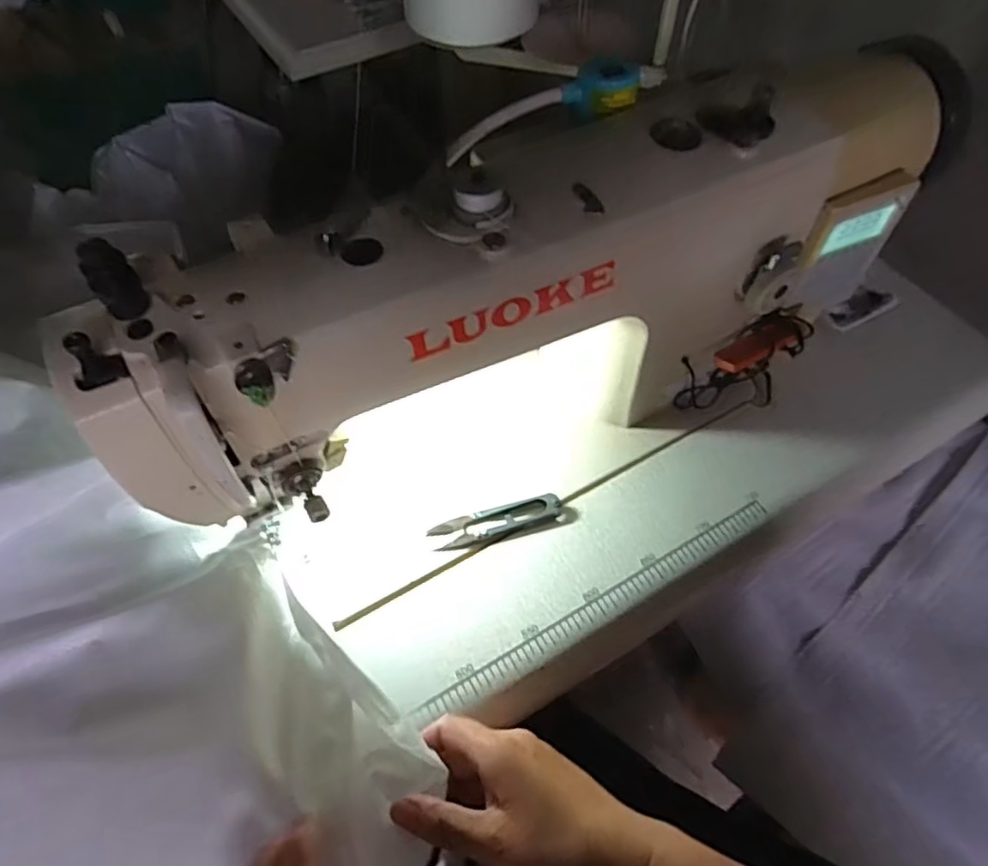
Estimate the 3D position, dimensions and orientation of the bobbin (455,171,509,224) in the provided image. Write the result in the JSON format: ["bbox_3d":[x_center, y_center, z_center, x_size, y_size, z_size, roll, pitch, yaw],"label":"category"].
[{"bbox_3d":[-0.006,-0.121,0.319,0.021,0.014,0.025,32,62,20],"label":"bobbin"}]

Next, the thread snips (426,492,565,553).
[{"bbox_3d":[0.002,0.066,0.465,0.098,0.008,0.024,-13,57,-8],"label":"thread snips"}]

